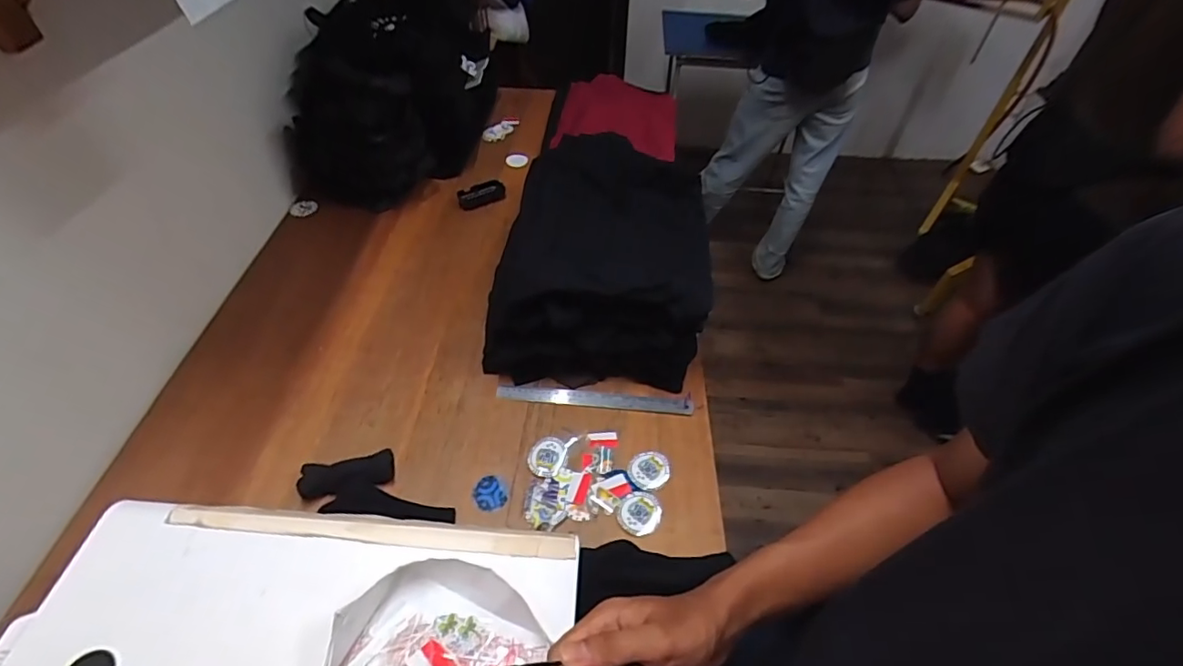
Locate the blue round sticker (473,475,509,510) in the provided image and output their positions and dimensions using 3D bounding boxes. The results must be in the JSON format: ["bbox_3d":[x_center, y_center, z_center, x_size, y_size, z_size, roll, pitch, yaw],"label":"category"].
[{"bbox_3d":[-0.147,0.234,0.773,0.050,0.004,0.050,0,56,0],"label":"blue round sticker"}]

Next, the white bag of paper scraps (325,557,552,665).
[{"bbox_3d":[-0.132,0.289,0.469,0.184,0.052,0.166,4,49,-1],"label":"white bag of paper scraps"}]

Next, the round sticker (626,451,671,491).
[{"bbox_3d":[0.088,0.210,0.808,0.063,0.005,0.059,4,60,-6],"label":"round sticker"}]

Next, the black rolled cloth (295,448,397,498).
[{"bbox_3d":[-0.353,0.205,0.766,0.127,0.023,0.048,-9,50,-12],"label":"black rolled cloth"}]

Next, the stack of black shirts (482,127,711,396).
[{"bbox_3d":[0.028,-0.164,1.007,0.381,0.190,0.532,8,49,2],"label":"stack of black shirts"}]

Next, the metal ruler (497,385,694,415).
[{"bbox_3d":[0.007,0.110,0.889,0.323,0.007,0.033,5,47,-1],"label":"metal ruler"}]

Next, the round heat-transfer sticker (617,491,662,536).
[{"bbox_3d":[0.070,0.258,0.764,0.060,0.005,0.063,2,49,-3],"label":"round heat-transfer sticker"}]

